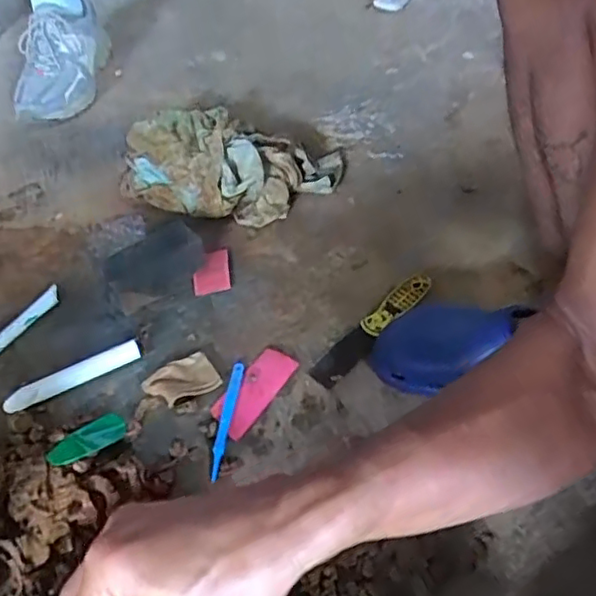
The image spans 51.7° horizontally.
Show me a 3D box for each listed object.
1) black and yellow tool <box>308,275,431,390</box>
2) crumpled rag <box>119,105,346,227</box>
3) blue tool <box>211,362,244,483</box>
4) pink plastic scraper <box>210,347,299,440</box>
[{"bbox_3d":[0.089,0.031,0.721,0.036,0.017,0.197,34,57,27],"label":"black and yellow tool"},{"bbox_3d":[-0.099,-0.183,0.876,0.310,0.076,0.180,7,49,7],"label":"crumpled rag"},{"bbox_3d":[-0.075,0.125,0.645,0.013,0.004,0.135,6,49,6],"label":"blue tool"},{"bbox_3d":[-0.049,0.099,0.673,0.048,0.005,0.111,27,54,23],"label":"pink plastic scraper"}]

